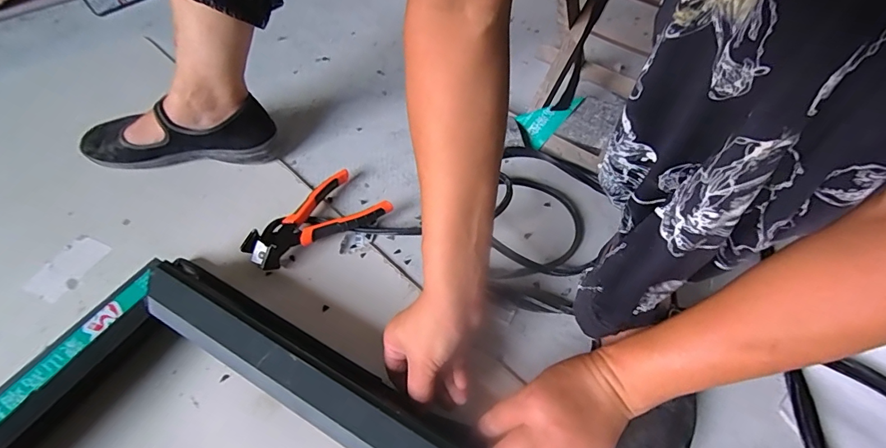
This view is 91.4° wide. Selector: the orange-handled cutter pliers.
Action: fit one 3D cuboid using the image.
[{"bbox_3d":[-0.159,-0.002,0.527,0.164,0.041,0.101,-36,61,-27],"label":"orange-handled cutter pliers"}]

